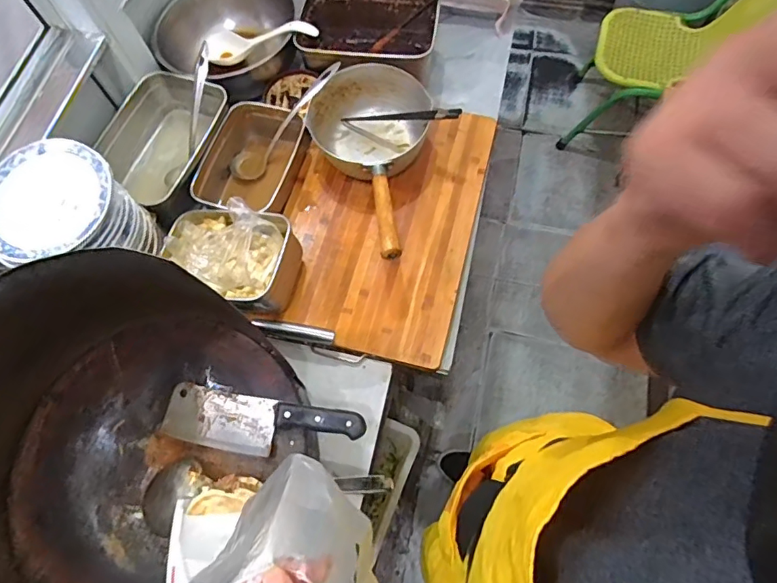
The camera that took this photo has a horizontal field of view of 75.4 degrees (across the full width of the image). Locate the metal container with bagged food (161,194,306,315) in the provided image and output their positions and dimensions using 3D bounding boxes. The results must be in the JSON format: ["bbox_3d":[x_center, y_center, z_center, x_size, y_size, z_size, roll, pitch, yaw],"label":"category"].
[{"bbox_3d":[-0.228,-0.054,0.734,0.177,0.092,0.140,11,68,8],"label":"metal container with bagged food"}]

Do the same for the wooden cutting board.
[{"bbox_3d":[-0.017,-0.113,0.799,0.292,0.033,0.418,12,68,8],"label":"wooden cutting board"}]

